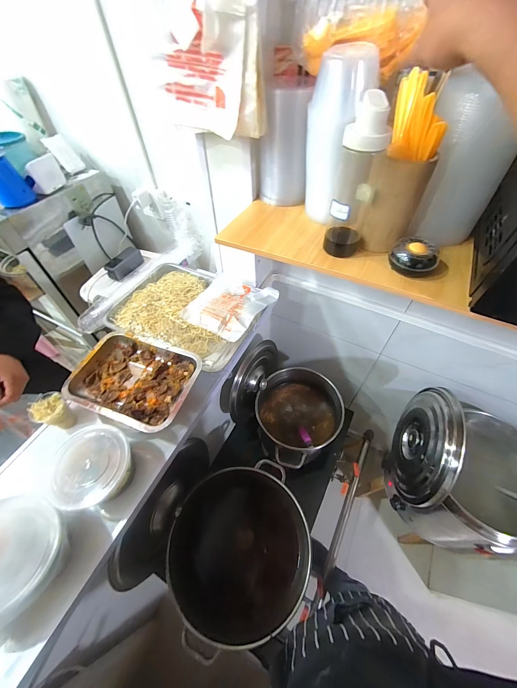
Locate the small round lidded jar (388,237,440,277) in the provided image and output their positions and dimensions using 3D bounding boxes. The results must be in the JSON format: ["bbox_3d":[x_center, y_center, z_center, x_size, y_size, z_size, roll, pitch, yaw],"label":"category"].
[{"bbox_3d":[0.259,-0.145,0.455,0.065,0.040,0.060,0,54,1],"label":"small round lidded jar"}]

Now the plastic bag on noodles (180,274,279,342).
[{"bbox_3d":[-0.076,-0.120,0.751,0.193,0.032,0.215,25,58,18],"label":"plastic bag on noodles"}]

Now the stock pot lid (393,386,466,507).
[{"bbox_3d":[0.495,0.292,0.825,0.057,0.329,0.343,12,55,10],"label":"stock pot lid"}]

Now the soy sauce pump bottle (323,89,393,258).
[{"bbox_3d":[0.154,-0.254,0.430,0.063,0.214,0.077,13,55,10],"label":"soy sauce pump bottle"}]

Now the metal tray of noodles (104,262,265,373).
[{"bbox_3d":[-0.201,-0.087,0.760,0.396,0.055,0.300,18,56,14],"label":"metal tray of noodles"}]

